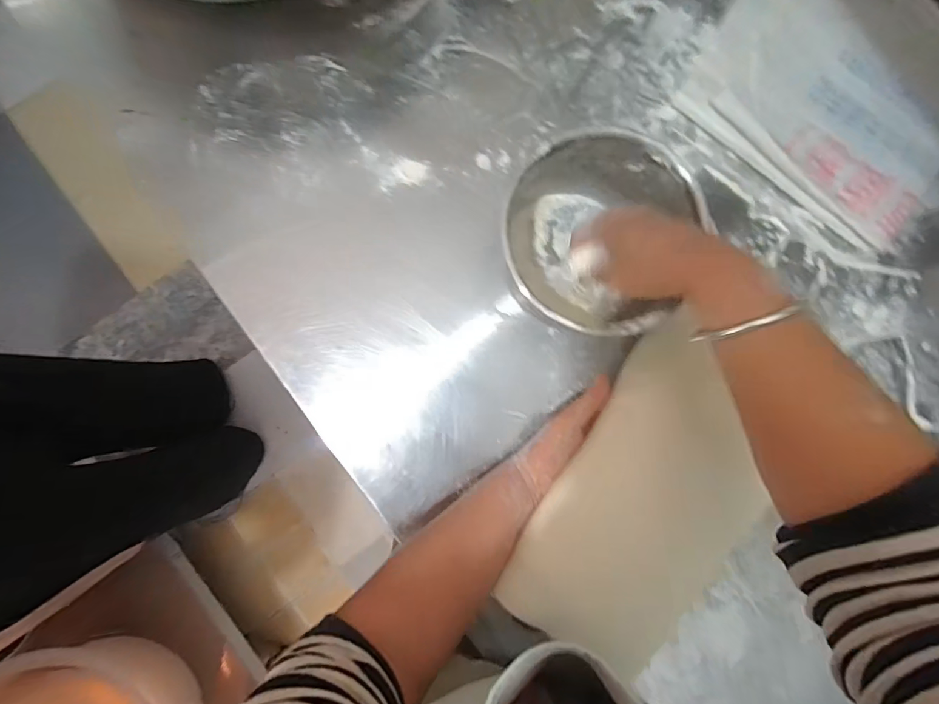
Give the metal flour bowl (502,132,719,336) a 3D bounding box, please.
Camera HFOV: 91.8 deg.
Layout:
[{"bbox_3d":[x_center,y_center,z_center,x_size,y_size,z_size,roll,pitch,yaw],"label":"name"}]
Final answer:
[{"bbox_3d":[0.100,-0.094,0.395,0.138,0.109,0.142,0,89,-3],"label":"metal flour bowl"}]

